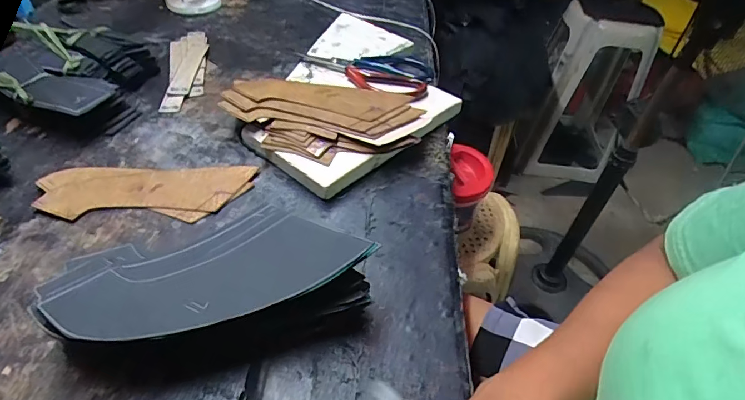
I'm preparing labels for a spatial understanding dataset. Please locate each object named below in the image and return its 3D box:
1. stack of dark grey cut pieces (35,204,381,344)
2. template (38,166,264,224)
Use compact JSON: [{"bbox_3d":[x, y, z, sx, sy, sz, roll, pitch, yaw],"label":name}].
[{"bbox_3d":[-0.106,0.061,0.309,0.189,0.064,0.107,-15,48,-20],"label":"stack of dark grey cut pieces"},{"bbox_3d":[-0.212,-0.009,0.414,0.184,0.006,0.067,1,47,-5],"label":"template"}]

